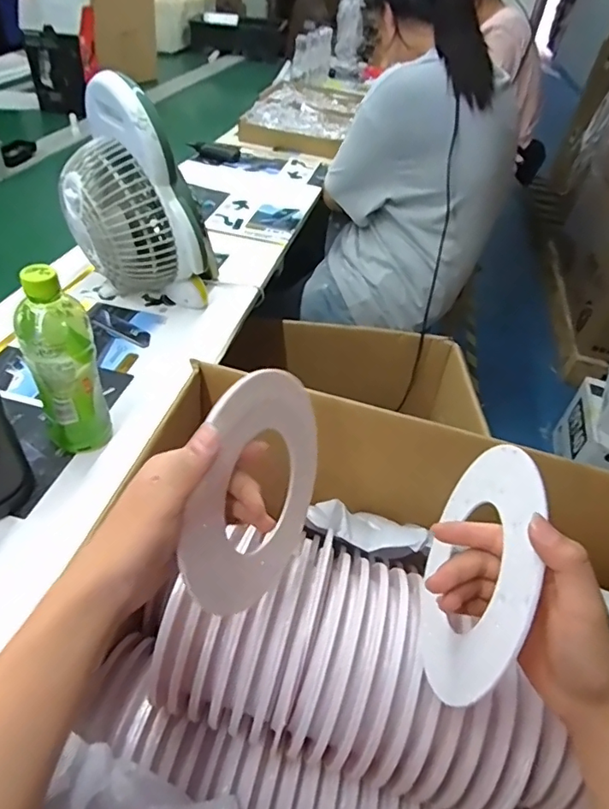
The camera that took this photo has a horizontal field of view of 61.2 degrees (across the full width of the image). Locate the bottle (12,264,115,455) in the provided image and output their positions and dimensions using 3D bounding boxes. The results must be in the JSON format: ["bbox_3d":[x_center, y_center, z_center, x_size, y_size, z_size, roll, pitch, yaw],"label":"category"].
[{"bbox_3d":[-0.245,-0.038,0.524,0.066,0.211,0.065,-19,48,-26],"label":"bottle"}]

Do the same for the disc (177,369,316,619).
[{"bbox_3d":[-0.036,0.067,0.414,0.009,0.179,0.180,10,47,29],"label":"disc"}]

